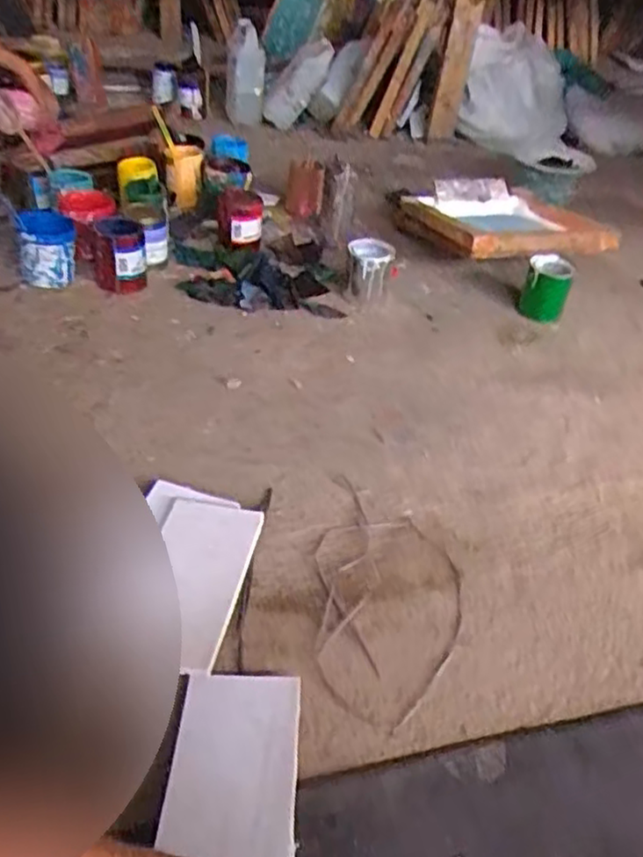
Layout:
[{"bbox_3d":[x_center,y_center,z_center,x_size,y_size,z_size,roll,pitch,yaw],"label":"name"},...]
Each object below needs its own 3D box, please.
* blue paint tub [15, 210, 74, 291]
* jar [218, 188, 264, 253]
[{"bbox_3d":[-0.590,-0.386,1.480,0.120,0.138,0.117,4,40,-4],"label":"blue paint tub"},{"bbox_3d":[-0.203,-0.526,1.718,0.108,0.119,0.130,-1,40,-10],"label":"jar"}]

